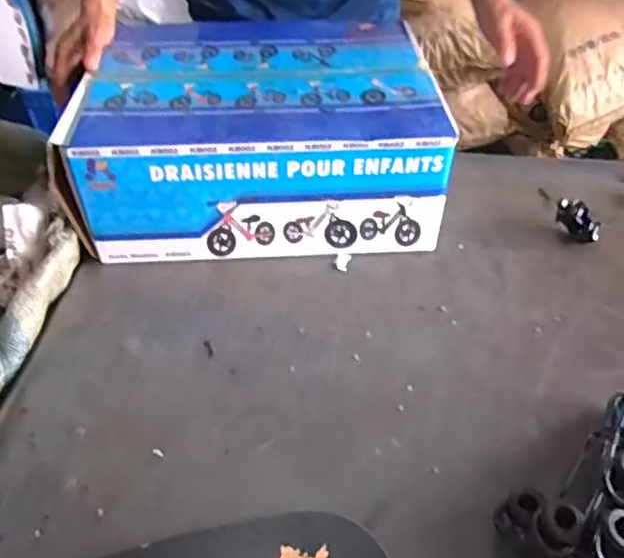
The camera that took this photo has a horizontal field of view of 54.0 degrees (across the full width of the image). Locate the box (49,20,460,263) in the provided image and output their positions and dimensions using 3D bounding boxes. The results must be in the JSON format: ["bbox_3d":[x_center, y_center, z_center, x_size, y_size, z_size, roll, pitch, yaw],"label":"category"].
[{"bbox_3d":[-0.073,-0.183,0.833,0.455,0.193,0.287,-3,43,-3],"label":"box"}]

